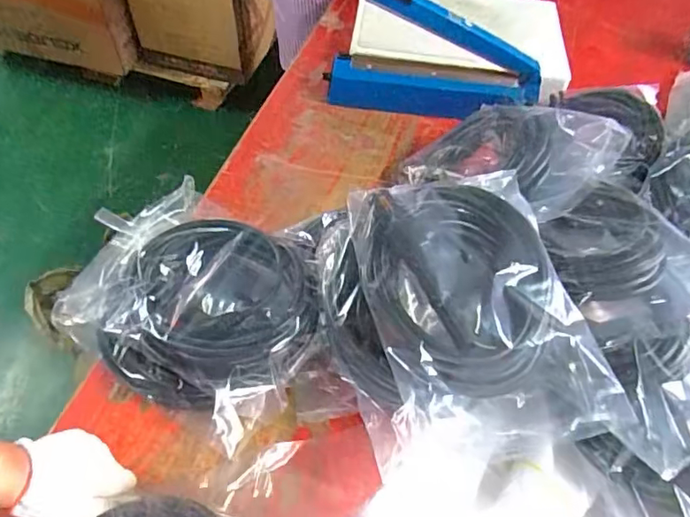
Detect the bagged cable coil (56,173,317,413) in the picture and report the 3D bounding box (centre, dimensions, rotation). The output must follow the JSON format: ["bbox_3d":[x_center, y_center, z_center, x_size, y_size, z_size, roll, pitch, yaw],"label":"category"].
[{"bbox_3d":[-0.196,0.049,0.721,0.339,0.102,0.275,23,57,12],"label":"bagged cable coil"}]

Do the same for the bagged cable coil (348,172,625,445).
[{"bbox_3d":[0.139,0.052,0.636,0.259,0.107,0.326,-7,66,-7],"label":"bagged cable coil"}]

